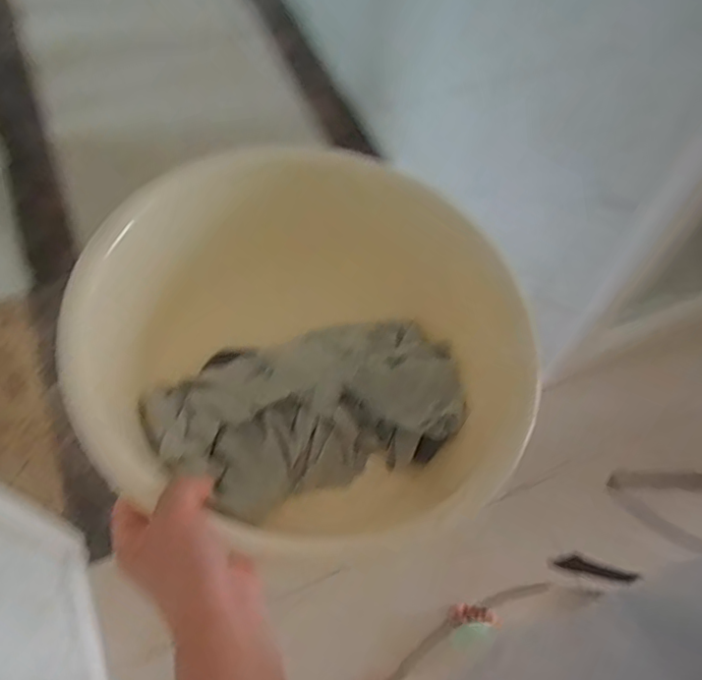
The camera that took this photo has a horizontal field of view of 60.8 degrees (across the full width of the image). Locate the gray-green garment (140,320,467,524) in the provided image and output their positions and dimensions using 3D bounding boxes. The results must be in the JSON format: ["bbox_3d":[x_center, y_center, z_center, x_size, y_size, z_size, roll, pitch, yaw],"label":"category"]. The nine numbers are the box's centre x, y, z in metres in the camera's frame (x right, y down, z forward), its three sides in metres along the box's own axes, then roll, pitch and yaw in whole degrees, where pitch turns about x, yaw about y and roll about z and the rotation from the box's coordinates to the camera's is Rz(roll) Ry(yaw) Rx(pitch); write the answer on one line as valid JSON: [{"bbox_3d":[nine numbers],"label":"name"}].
[{"bbox_3d":[-0.032,0.057,0.527,0.259,0.056,0.145,-17,63,-13],"label":"gray-green garment"}]

